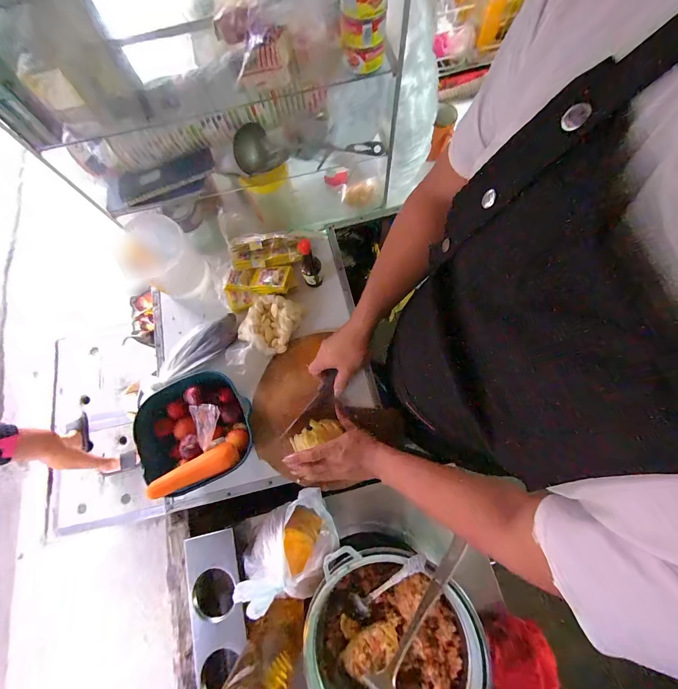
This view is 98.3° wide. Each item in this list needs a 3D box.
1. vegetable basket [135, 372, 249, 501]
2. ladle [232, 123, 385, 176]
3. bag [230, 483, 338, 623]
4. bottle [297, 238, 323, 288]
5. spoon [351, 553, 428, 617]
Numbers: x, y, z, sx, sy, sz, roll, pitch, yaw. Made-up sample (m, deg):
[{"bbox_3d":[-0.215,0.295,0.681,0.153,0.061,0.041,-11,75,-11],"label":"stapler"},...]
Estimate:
[{"bbox_3d":[-0.294,0.169,0.581,0.194,0.095,0.207,-20,74,-4],"label":"vegetable basket"},{"bbox_3d":[-0.060,-0.409,0.591,0.294,0.075,0.055,-11,74,-1],"label":"ladle"},{"bbox_3d":[-0.093,0.368,0.526,0.175,0.157,0.121,-35,75,-8],"label":"bag"},{"bbox_3d":[-0.065,-0.178,0.659,0.044,0.146,0.037,-23,74,-4],"label":"bottle"},{"bbox_3d":[0.079,0.408,0.495,0.039,0.019,0.178,44,107,13],"label":"spoon"}]

